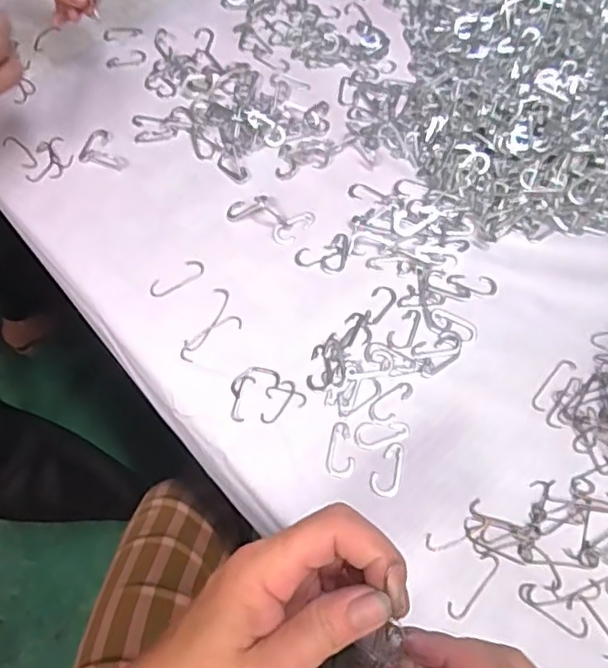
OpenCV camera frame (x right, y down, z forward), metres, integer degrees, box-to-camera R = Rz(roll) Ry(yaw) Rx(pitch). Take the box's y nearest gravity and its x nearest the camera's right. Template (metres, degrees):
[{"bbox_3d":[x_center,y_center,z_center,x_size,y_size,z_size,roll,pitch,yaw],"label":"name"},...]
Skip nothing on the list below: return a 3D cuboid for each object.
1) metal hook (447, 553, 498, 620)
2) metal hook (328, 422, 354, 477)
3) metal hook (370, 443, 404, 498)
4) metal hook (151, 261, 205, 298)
[{"bbox_3d":[0.103,0.152,0.369,0.011,0.004,0.045,38,71,17],"label":"metal hook"},{"bbox_3d":[0.025,0.076,0.404,0.016,0.004,0.036,3,65,3],"label":"metal hook"},{"bbox_3d":[0.056,0.089,0.403,0.019,0.004,0.036,15,66,8],"label":"metal hook"},{"bbox_3d":[-0.097,-0.042,0.466,0.045,0.004,0.017,-34,69,-14],"label":"metal hook"}]

